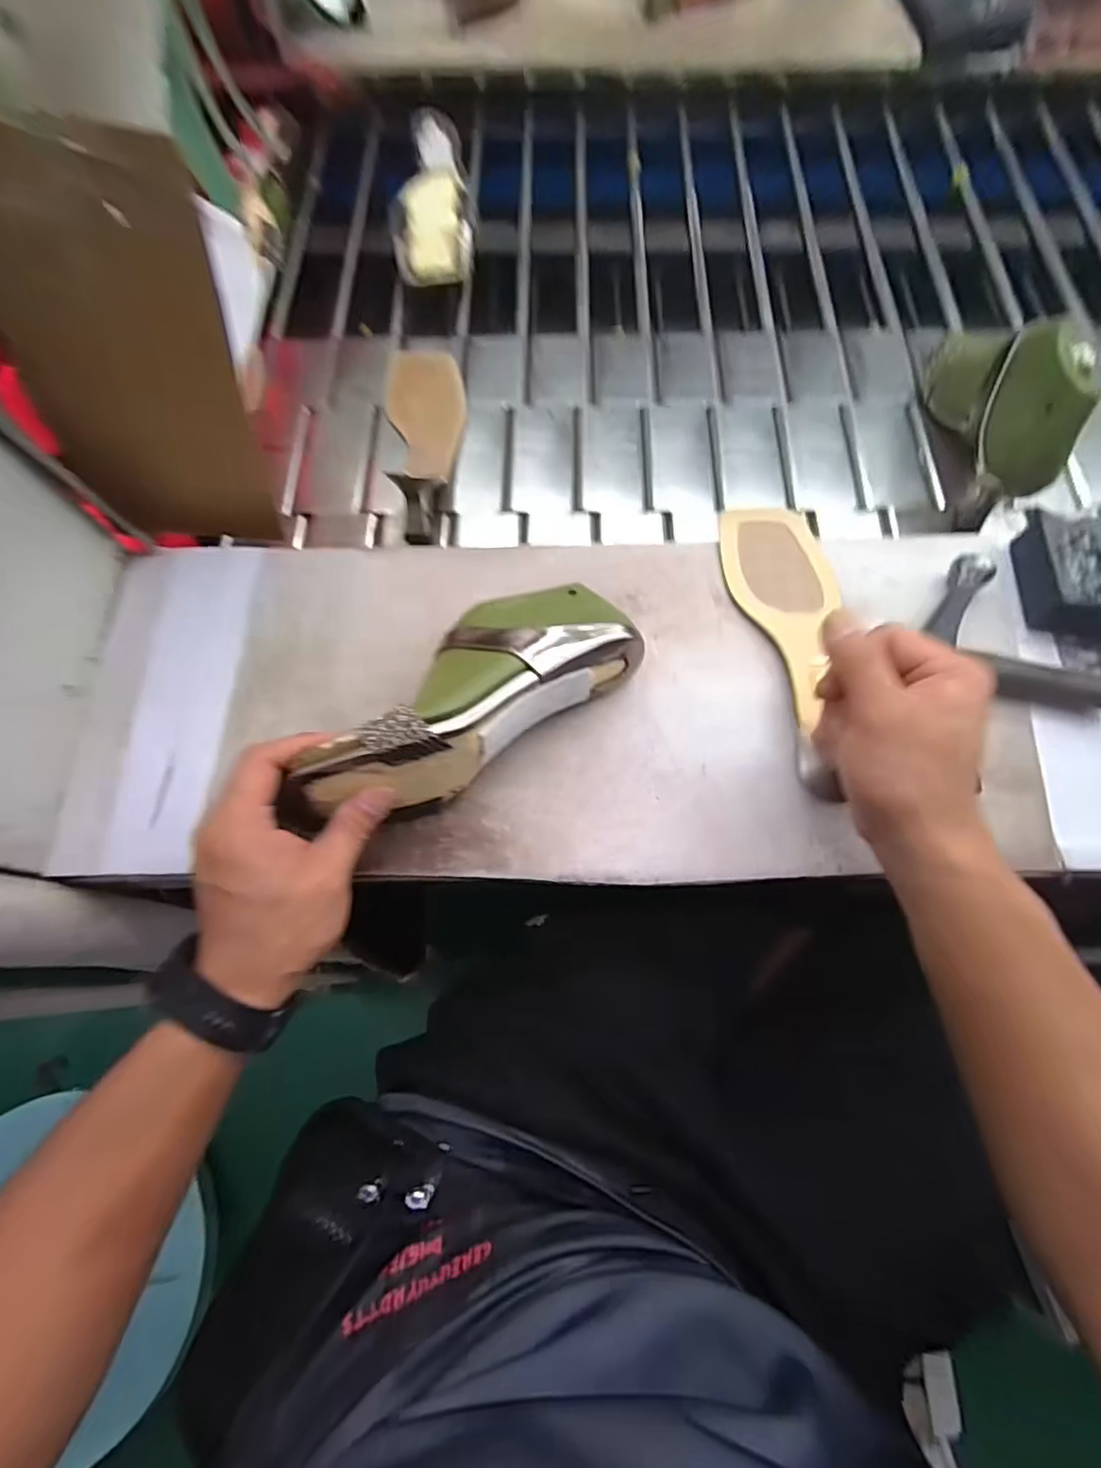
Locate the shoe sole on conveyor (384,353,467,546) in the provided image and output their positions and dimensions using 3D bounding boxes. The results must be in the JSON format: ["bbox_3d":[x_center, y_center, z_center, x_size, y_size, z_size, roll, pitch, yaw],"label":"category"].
[{"bbox_3d":[-0.112,-0.284,0.541,0.071,0.061,0.232,-8,70,-3],"label":"shoe sole on conveyor"}]

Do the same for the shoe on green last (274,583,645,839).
[{"bbox_3d":[-0.054,-0.018,0.378,0.231,0.081,0.094,-37,73,-25],"label":"shoe on green last"}]

